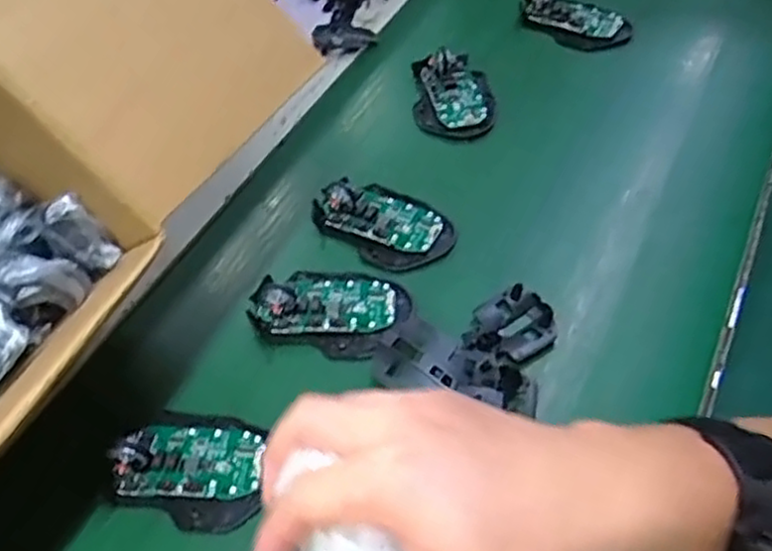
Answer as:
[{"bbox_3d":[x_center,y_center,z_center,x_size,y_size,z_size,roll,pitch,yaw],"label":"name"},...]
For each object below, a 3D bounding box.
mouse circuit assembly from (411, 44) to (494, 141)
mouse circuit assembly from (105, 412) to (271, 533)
[{"bbox_3d":[0.063,-0.167,0.674,0.073,0.036,0.109,-3,49,4],"label":"mouse circuit assembly"},{"bbox_3d":[-0.124,0.119,0.453,0.090,0.021,0.073,-3,49,4],"label":"mouse circuit assembly"}]

